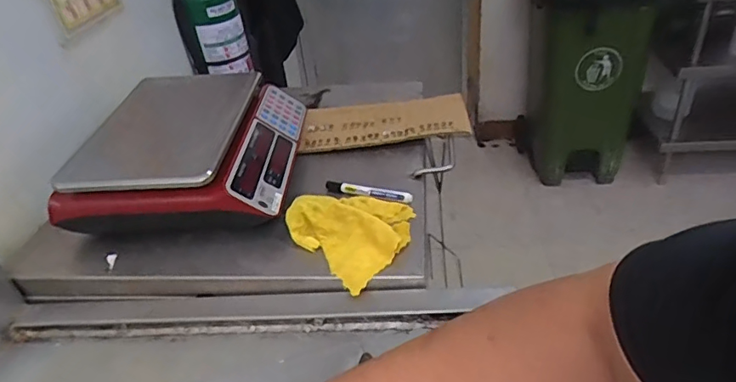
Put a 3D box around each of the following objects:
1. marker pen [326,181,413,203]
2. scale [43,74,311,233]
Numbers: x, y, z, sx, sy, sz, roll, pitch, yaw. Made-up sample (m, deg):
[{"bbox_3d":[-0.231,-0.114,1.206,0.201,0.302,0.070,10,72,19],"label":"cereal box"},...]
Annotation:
[{"bbox_3d":[-0.001,0.001,0.803,0.144,0.018,0.016,12,39,25],"label":"marker pen"},{"bbox_3d":[-0.291,-0.074,0.860,0.334,0.123,0.351,-4,35,3],"label":"scale"}]

